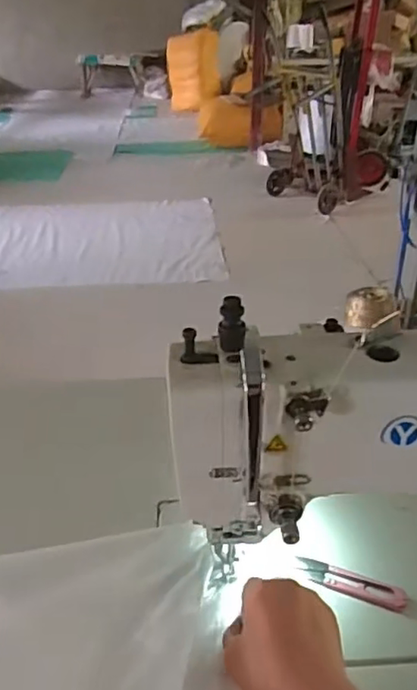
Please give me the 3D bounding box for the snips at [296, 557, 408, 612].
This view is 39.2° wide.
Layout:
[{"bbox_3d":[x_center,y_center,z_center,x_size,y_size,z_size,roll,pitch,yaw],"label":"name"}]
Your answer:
[{"bbox_3d":[0.123,0.207,0.509,0.095,0.018,0.021,17,36,26],"label":"snips"}]

